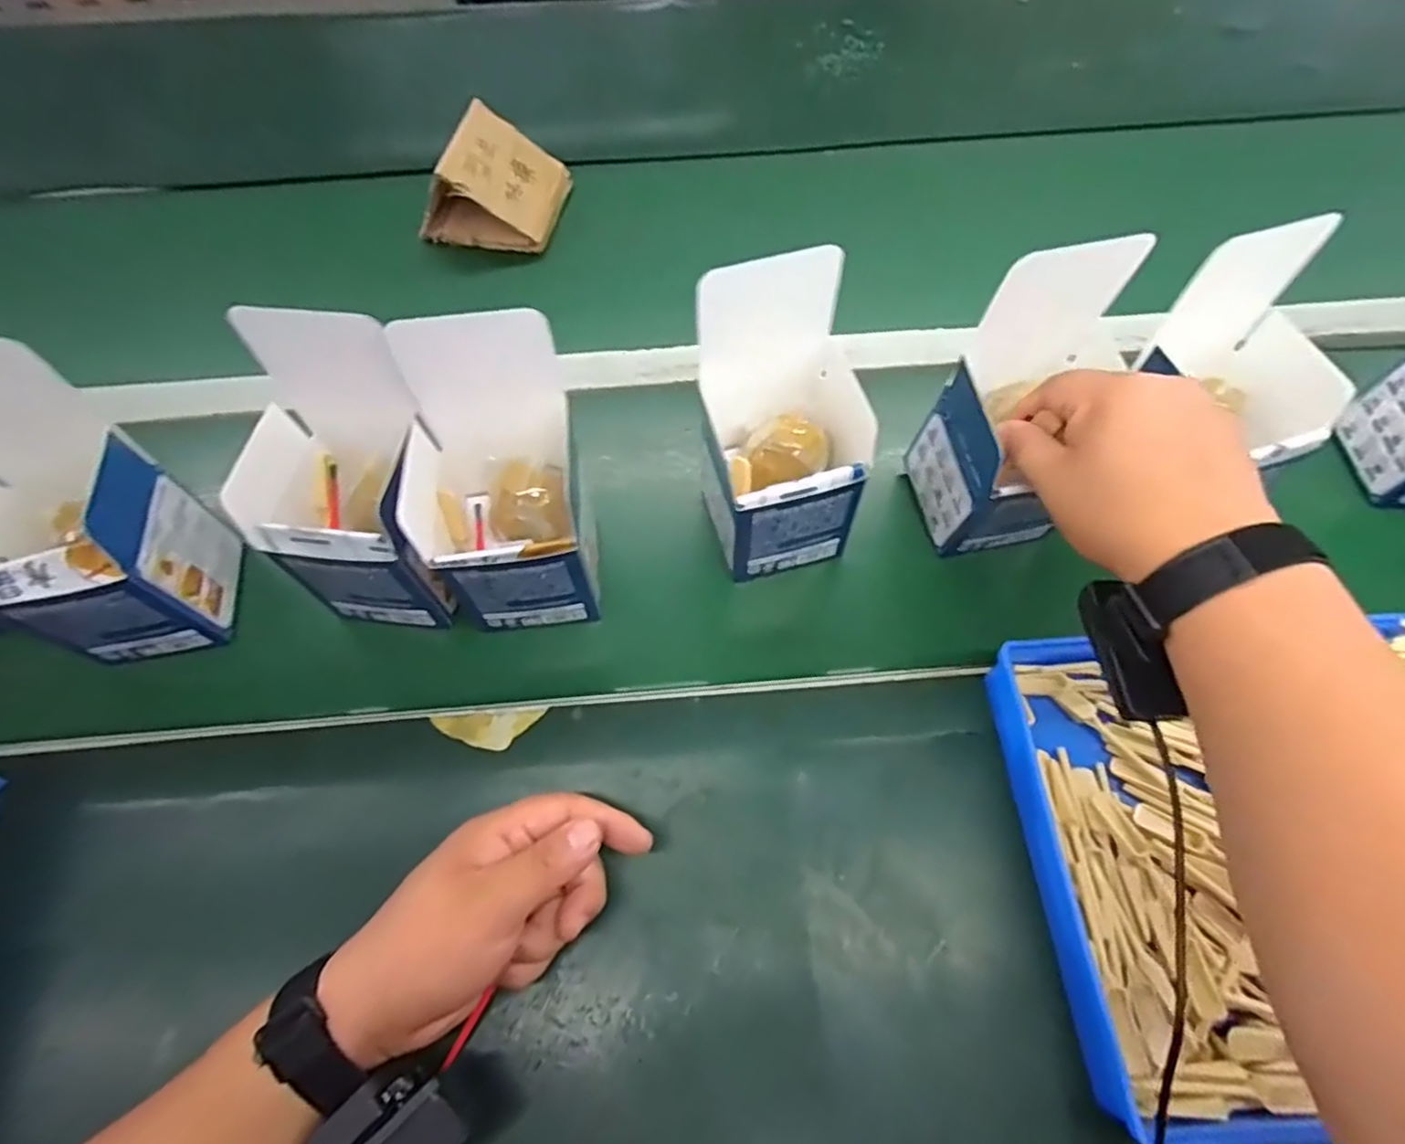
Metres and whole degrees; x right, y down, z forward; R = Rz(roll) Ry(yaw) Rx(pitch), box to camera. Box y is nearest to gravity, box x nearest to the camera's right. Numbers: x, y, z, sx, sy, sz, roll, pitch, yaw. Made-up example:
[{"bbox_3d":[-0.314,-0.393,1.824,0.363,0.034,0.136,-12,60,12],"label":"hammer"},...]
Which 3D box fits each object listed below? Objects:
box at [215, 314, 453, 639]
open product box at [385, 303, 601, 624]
[{"bbox_3d":[-0.204,-0.050,0.388,0.084,0.165,0.093,5,63,3],"label":"box"},{"bbox_3d":[-0.116,-0.045,0.388,0.092,0.169,0.093,-6,63,-2],"label":"open product box"}]

